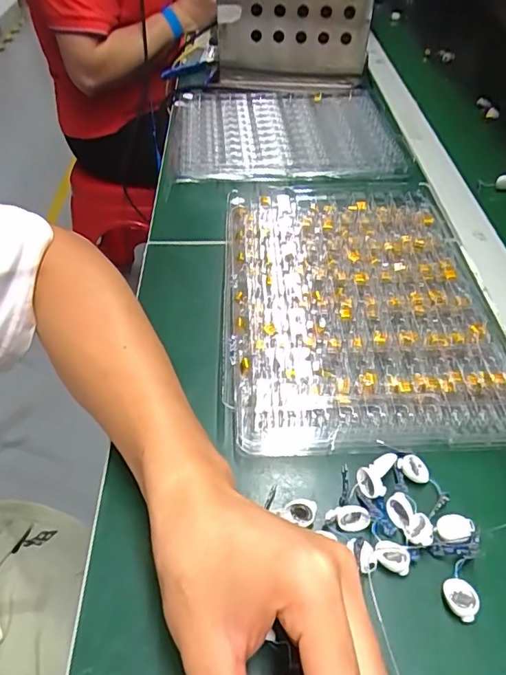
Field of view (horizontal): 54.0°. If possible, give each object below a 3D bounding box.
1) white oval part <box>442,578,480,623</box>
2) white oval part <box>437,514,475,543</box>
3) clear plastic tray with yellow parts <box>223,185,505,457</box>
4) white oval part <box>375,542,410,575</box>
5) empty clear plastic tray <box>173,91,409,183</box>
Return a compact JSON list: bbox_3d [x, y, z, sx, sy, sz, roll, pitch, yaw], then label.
[{"bbox_3d":[0.107,0.134,0.255,0.015,0.006,0.019,-25,52,-22],"label":"white oval part"},{"bbox_3d":[0.114,0.108,0.281,0.019,0.007,0.014,-3,47,-3],"label":"white oval part"},{"bbox_3d":[0.079,-0.039,0.396,0.197,0.021,0.279,0,47,-1],"label":"clear plastic tray with yellow parts"},{"bbox_3d":[0.075,0.118,0.268,0.018,0.005,0.016,13,48,11],"label":"white oval part"},{"bbox_3d":[0.035,-0.245,0.599,0.256,0.026,0.202,-2,47,-3],"label":"empty clear plastic tray"}]

